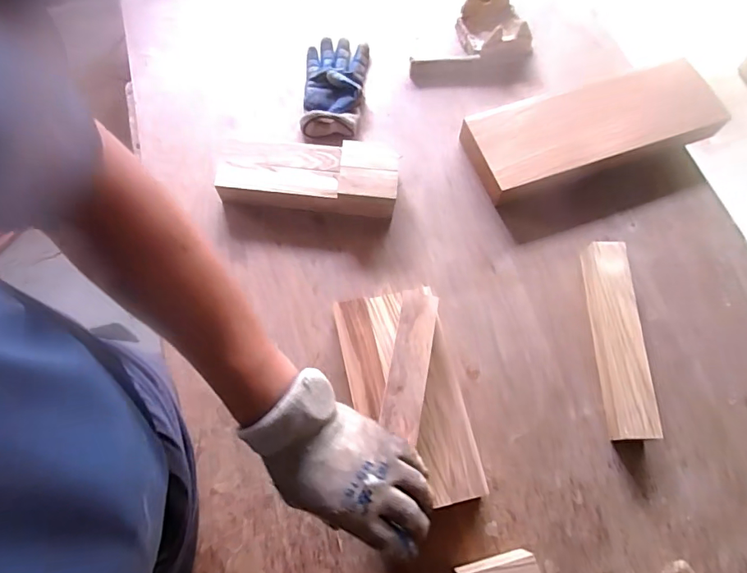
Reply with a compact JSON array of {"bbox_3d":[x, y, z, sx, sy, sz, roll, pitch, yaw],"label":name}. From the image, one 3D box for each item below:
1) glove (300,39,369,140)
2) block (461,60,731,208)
[{"bbox_3d":[-0.066,-0.324,0.769,0.100,0.036,0.195,6,69,4],"label":"glove"},{"bbox_3d":[0.327,-0.239,0.719,0.370,0.050,0.141,-17,70,-7],"label":"block"}]

